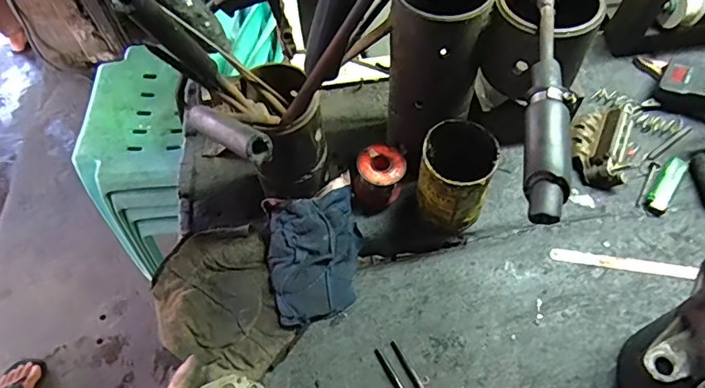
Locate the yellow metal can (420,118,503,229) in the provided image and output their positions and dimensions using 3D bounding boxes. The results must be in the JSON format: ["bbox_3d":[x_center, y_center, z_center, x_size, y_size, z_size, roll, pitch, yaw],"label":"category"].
[{"bbox_3d":[0.107,-0.009,0.527,0.067,0.123,0.070,-1,58,2],"label":"yellow metal can"}]

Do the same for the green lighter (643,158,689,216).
[{"bbox_3d":[0.362,-0.011,0.569,0.024,0.011,0.085,34,66,21],"label":"green lighter"}]

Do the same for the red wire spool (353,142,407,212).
[{"bbox_3d":[0.031,-0.019,0.567,0.054,0.058,0.047,-24,60,-11],"label":"red wire spool"}]

